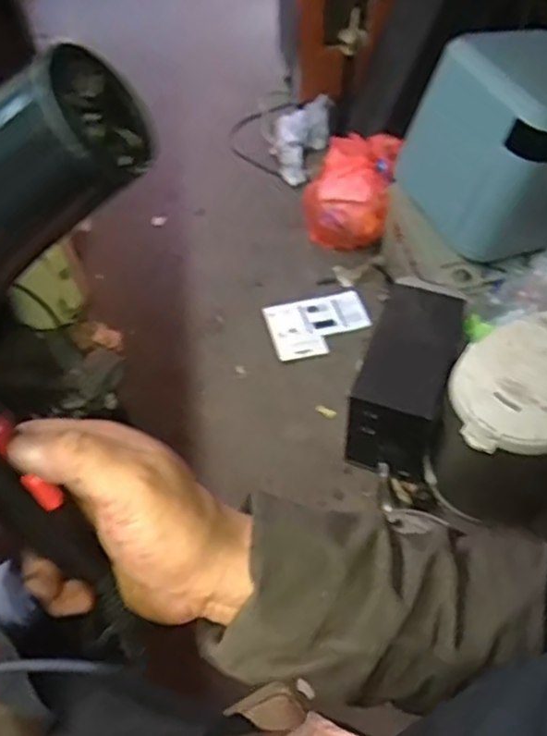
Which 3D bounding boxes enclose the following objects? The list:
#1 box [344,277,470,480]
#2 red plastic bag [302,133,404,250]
[{"bbox_3d":[0.244,0.018,1.250,0.150,0.205,0.288,18,55,13],"label":"box"},{"bbox_3d":[0.178,-0.414,1.597,0.210,0.198,0.176,12,54,9],"label":"red plastic bag"}]

